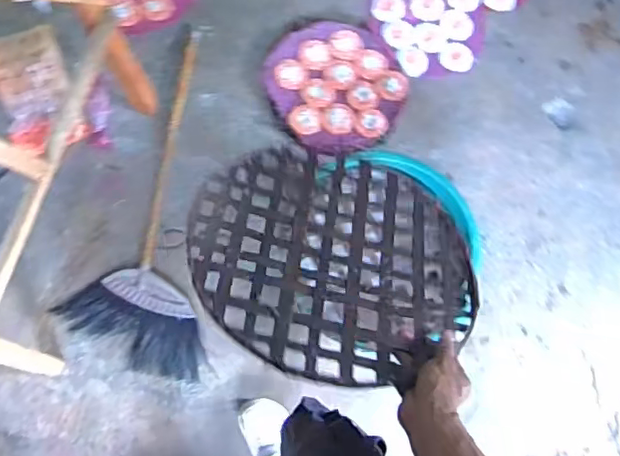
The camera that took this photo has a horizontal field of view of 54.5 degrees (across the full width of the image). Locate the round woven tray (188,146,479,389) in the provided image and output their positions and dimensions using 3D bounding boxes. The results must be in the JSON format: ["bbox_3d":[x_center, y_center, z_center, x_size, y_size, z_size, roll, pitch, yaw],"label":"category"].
[{"bbox_3d":[0.035,0.033,0.775,0.359,0.017,0.349,9,49,-10],"label":"round woven tray"}]

